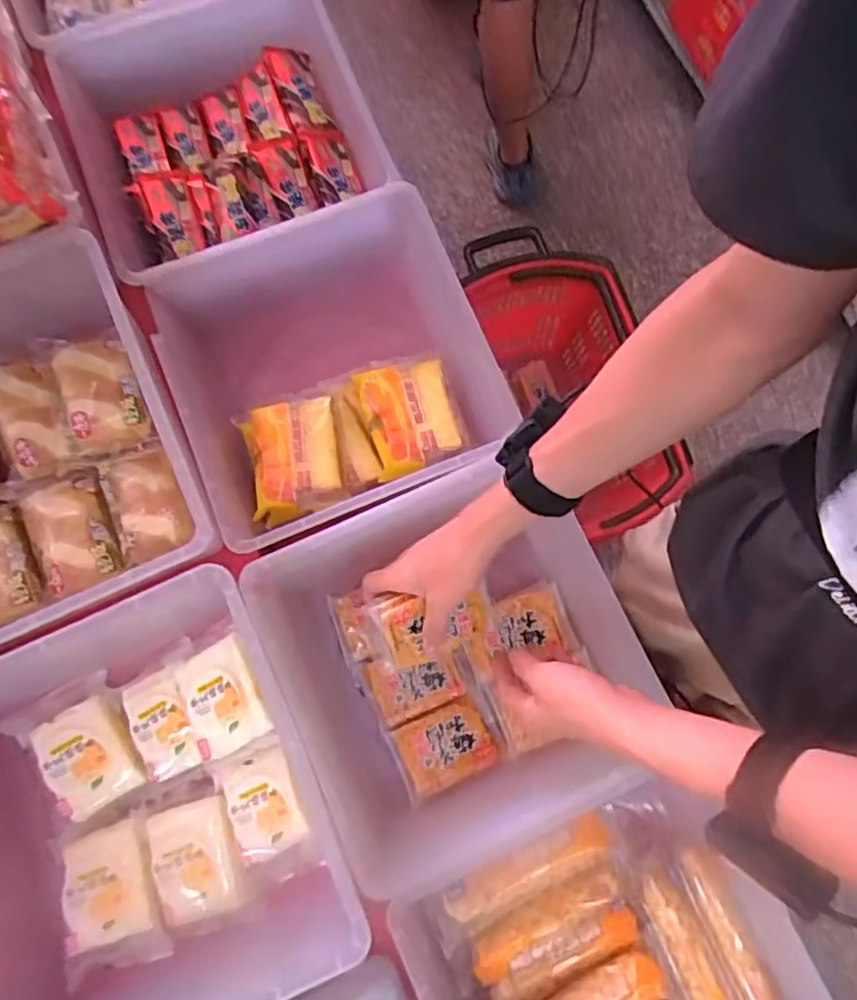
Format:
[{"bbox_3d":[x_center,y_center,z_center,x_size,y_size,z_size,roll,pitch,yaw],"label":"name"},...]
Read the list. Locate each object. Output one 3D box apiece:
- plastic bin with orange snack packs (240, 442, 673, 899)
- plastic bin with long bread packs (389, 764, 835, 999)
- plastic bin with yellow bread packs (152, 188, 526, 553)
[{"bbox_3d":[0.032,0.140,0.623,0.310,0.126,0.309,-25,80,-5],"label":"plastic bin with orange snack packs"},{"bbox_3d":[0.154,0.404,0.559,0.299,0.103,0.286,-25,80,-5],"label":"plastic bin with long bread packs"},{"bbox_3d":[-0.088,-0.127,0.686,0.306,0.147,0.286,-23,80,-5],"label":"plastic bin with yellow bread packs"}]

